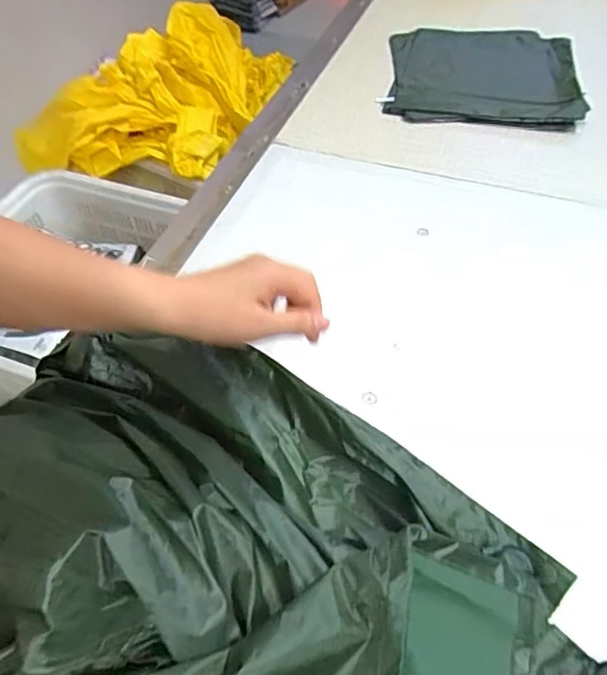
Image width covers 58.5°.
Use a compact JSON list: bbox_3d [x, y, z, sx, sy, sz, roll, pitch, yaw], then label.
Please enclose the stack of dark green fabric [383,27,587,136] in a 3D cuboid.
[{"bbox_3d":[0.294,-0.437,0.911,0.302,0.036,0.330,6,51,5],"label":"stack of dark green fabric"}]

